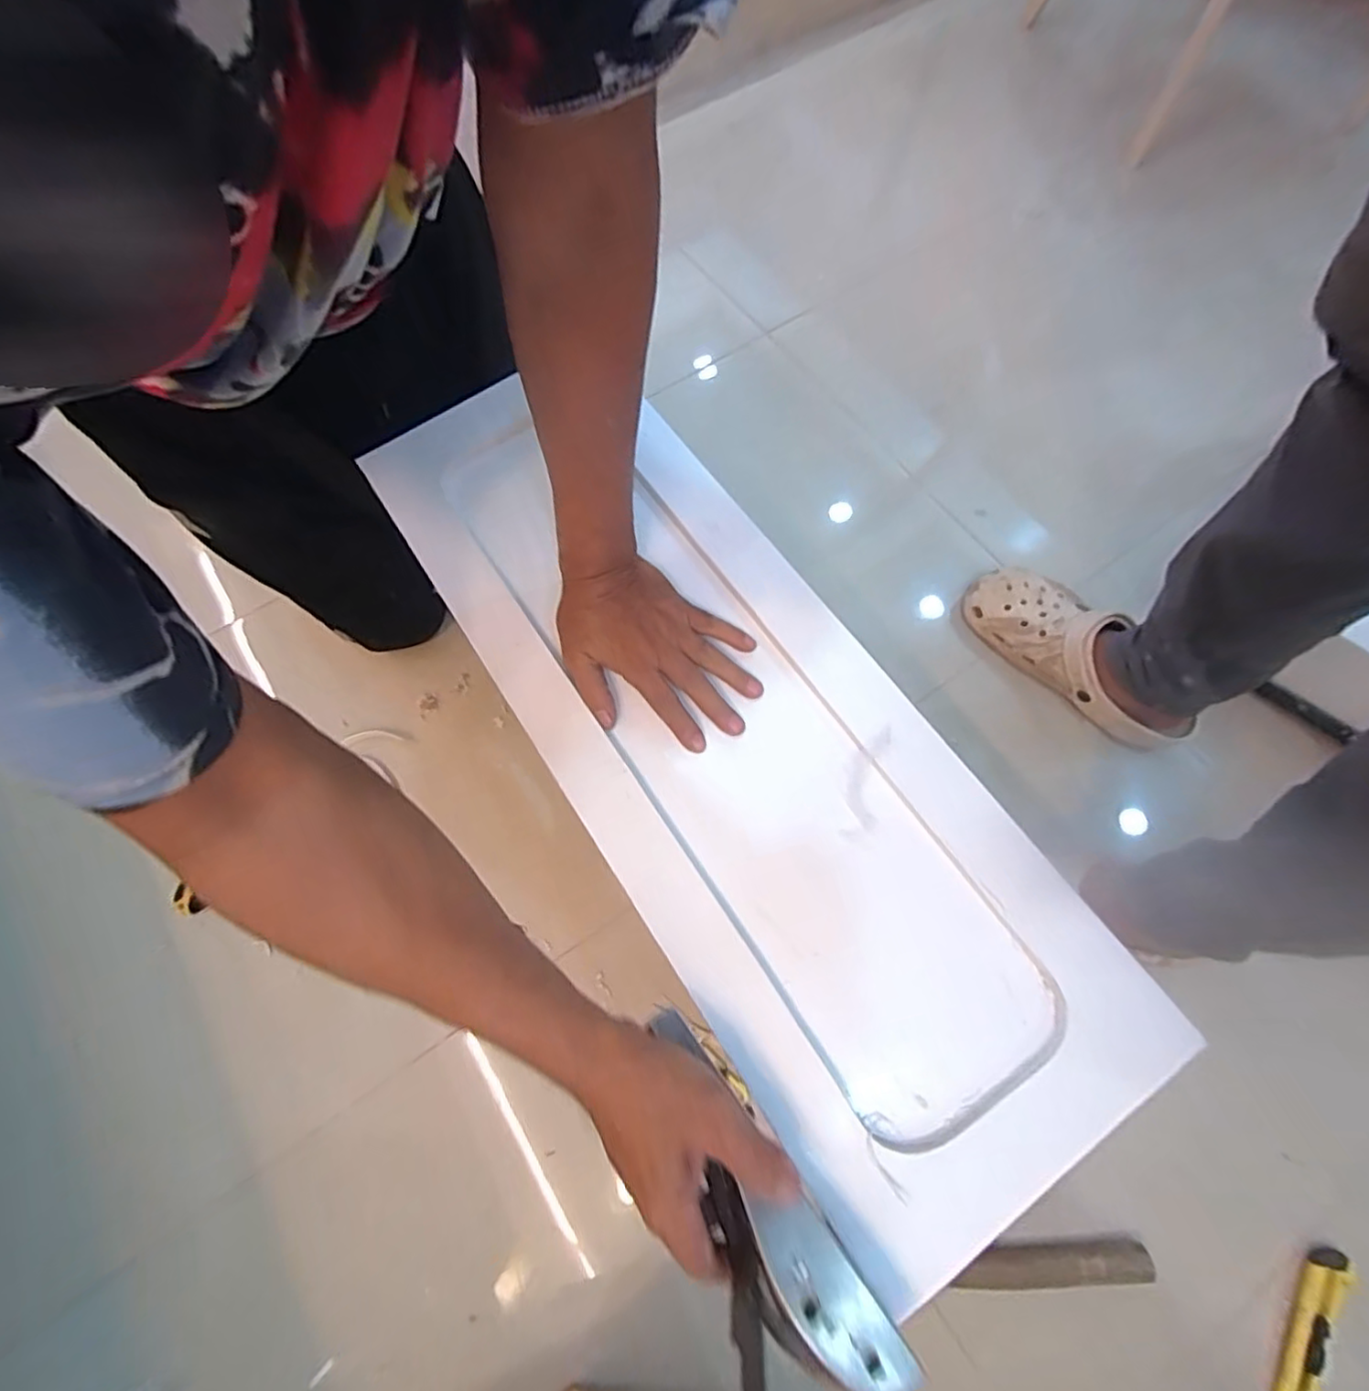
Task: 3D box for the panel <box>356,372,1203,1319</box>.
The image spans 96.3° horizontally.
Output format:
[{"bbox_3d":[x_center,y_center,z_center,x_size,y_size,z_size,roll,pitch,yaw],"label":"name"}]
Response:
[{"bbox_3d":[0.012,0.017,0.458,0.265,0.027,0.686,-37,74,-11],"label":"panel"}]

